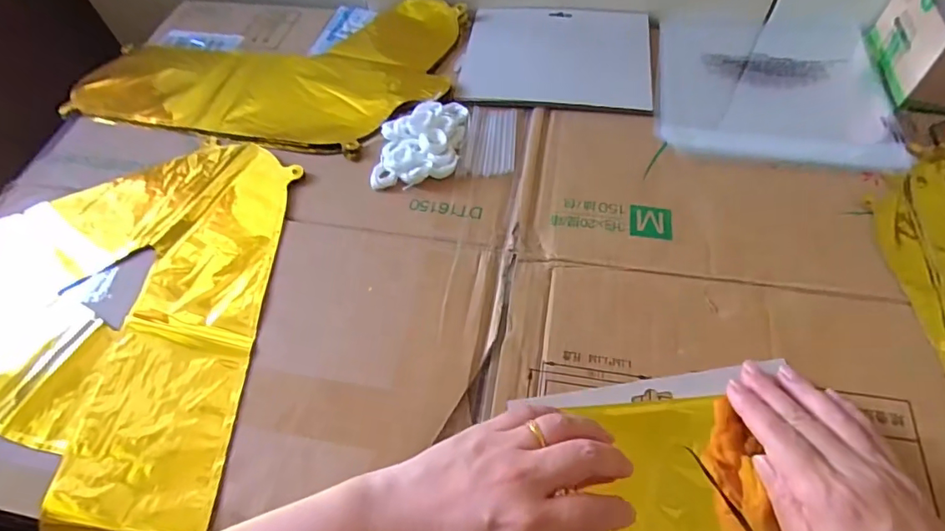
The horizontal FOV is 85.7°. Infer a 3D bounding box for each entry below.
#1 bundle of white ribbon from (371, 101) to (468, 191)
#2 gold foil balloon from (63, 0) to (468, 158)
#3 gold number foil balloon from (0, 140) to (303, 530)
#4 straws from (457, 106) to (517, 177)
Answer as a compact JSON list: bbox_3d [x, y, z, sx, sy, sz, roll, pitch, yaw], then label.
[{"bbox_3d":[-0.048,-0.117,0.475,0.076,0.022,0.104,4,57,6],"label":"bundle of white ribbon"},{"bbox_3d":[-0.222,-0.226,0.561,0.397,0.023,0.237,9,58,10],"label":"gold foil balloon"},{"bbox_3d":[-0.300,0.035,0.397,0.277,0.009,0.337,-1,57,3],"label":"gold number foil balloon"},{"bbox_3d":[0.017,-0.120,0.480,0.048,0.004,0.092,4,57,6],"label":"straws"}]

